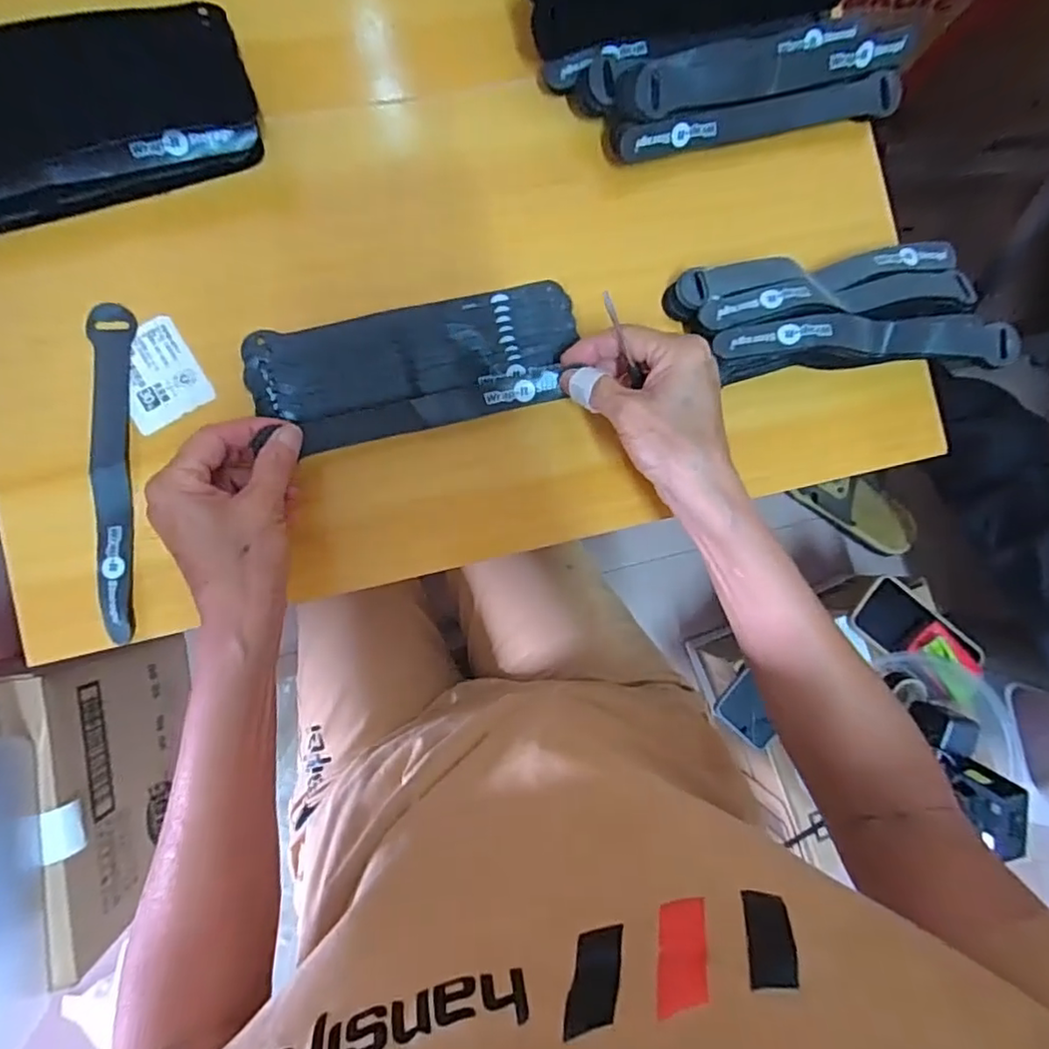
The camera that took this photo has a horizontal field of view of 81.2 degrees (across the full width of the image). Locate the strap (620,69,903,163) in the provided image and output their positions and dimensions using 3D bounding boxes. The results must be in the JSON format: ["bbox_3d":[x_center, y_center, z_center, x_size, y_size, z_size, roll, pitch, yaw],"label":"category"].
[{"bbox_3d":[0.153,-0.263,0.396,0.192,0.021,0.021,-14,90,-6],"label":"strap"}]

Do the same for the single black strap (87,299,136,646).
[{"bbox_3d":[-0.242,-0.032,0.359,0.022,0.016,0.195,-2,89,-6],"label":"single black strap"}]

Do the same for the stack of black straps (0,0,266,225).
[{"bbox_3d":[-0.257,-0.229,0.346,0.203,0.038,0.083,-21,91,-6],"label":"stack of black straps"}]

